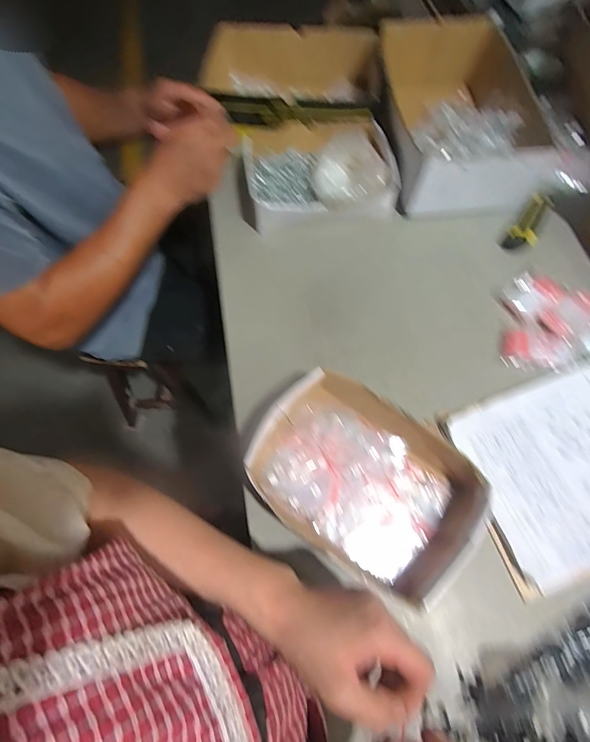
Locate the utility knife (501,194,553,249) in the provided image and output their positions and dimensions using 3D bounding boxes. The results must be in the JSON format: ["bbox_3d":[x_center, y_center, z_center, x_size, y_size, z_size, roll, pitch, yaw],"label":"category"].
[{"bbox_3d":[0.395,-0.248,0.619,0.042,0.013,0.136,36,73,11],"label":"utility knife"}]

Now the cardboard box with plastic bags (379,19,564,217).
[{"bbox_3d":[0.283,-0.433,0.633,0.259,0.120,0.316,-8,67,-2],"label":"cardboard box with plastic bags"}]

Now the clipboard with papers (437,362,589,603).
[{"bbox_3d":[0.380,0.104,0.453,0.334,0.049,0.224,-18,71,-7],"label":"clipboard with papers"}]

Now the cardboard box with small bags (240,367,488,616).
[{"bbox_3d":[0.078,0.121,0.434,0.252,0.061,0.177,34,73,11],"label":"cardboard box with small bags"}]

